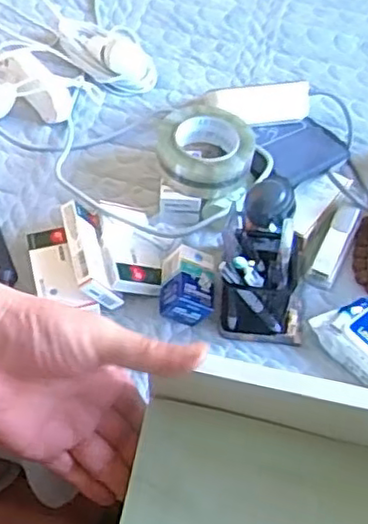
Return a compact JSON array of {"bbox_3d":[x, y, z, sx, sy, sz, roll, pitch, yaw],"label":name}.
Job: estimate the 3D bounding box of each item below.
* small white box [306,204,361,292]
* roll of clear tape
[{"bbox_3d":[0.186,-0.022,0.808,0.034,0.028,0.106,24,81,12],"label":"small white box"},{"bbox_3d":[0.026,-0.144,0.836,0.119,0.049,0.115,0,59,0],"label":"roll of clear tape"}]

